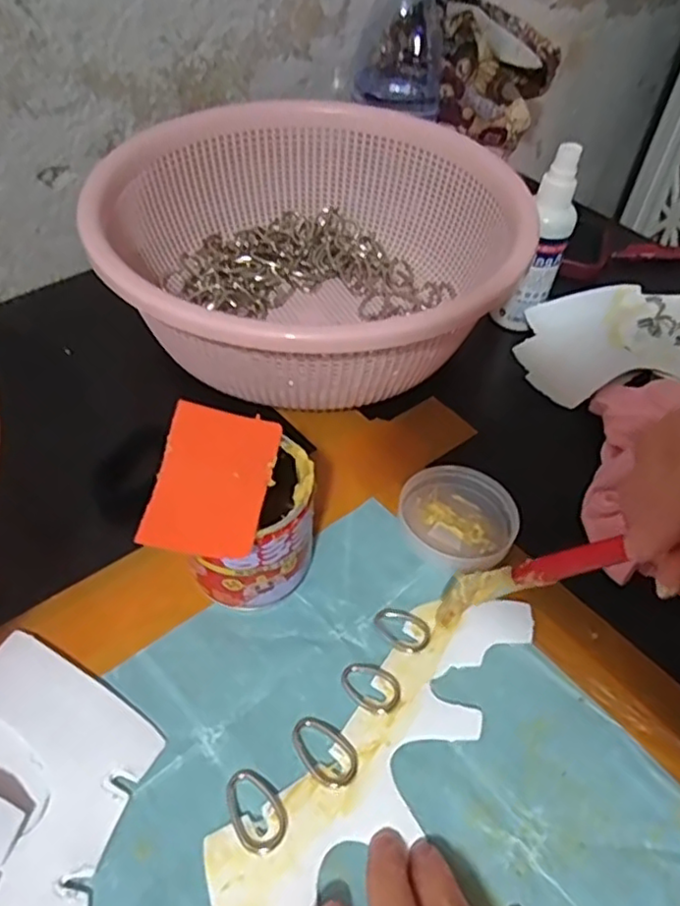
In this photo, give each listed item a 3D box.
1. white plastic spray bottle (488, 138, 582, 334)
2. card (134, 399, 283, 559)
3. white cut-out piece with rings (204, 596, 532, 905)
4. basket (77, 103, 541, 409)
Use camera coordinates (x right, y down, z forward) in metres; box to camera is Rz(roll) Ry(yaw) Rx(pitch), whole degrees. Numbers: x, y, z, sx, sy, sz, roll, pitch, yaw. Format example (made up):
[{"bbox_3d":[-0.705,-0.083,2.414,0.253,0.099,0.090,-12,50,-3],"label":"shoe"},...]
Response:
[{"bbox_3d":[0.140,-0.143,0.450,0.030,0.126,0.026,29,54,19],"label":"white plastic spray bottle"},{"bbox_3d":[-0.058,0.011,0.298,0.050,0.004,0.079,11,51,-2],"label":"card"},{"bbox_3d":[0.012,0.137,0.284,0.071,0.009,0.210,31,54,20],"label":"white cut-out piece with rings"},{"bbox_3d":[-0.028,-0.135,0.452,0.247,0.101,0.271,2,50,-3],"label":"basket"}]

